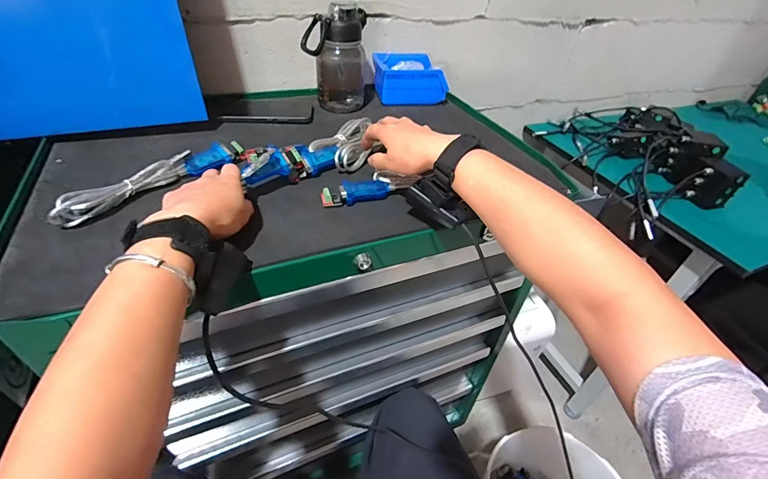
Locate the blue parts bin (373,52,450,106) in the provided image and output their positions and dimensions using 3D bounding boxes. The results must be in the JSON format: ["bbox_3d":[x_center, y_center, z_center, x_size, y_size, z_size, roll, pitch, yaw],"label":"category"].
[{"bbox_3d":[0.050,-0.331,0.766,0.130,0.067,0.109,-3,41,-11],"label":"blue parts bin"}]

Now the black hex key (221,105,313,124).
[{"bbox_3d":[-0.202,-0.222,0.659,0.155,0.010,0.066,-3,42,-11],"label":"black hex key"}]

